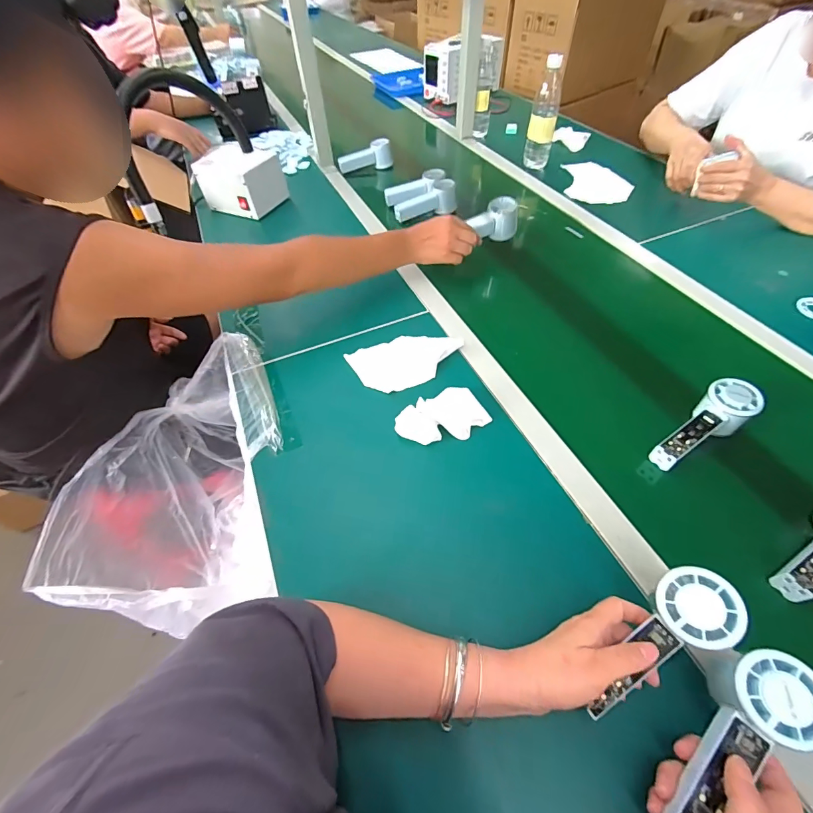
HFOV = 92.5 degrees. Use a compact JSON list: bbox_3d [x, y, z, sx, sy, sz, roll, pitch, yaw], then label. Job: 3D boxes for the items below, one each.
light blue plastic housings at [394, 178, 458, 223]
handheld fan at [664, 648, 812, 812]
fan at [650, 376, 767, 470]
[{"bbox_3d":[0.042,-0.476,0.898,0.146,0.057,0.048,-19,55,-12],"label":"light blue plastic housings"},{"bbox_3d":[0.247,0.251,0.297,0.055,0.053,0.147,39,85,26],"label":"handheld fan"},{"bbox_3d":[0.379,0.028,0.504,0.156,0.053,0.057,-36,59,-4],"label":"fan"}]

